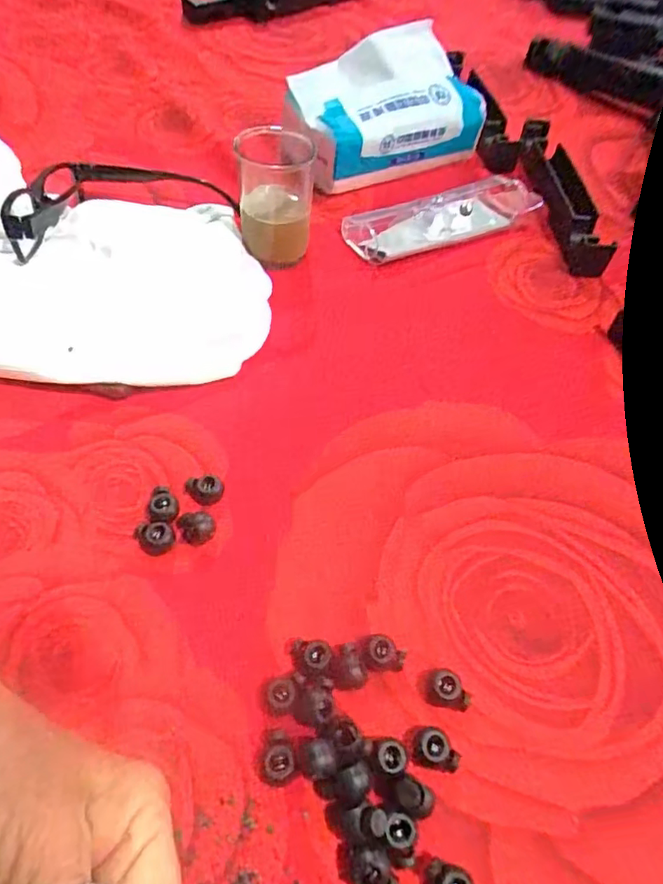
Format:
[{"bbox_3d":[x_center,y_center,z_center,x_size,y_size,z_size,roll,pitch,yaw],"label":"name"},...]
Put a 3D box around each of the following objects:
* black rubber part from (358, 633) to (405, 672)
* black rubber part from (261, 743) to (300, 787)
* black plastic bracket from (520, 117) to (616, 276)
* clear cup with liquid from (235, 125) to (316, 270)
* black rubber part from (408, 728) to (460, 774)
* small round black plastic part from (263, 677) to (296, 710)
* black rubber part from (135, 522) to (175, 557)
[{"bbox_3d":[0.023,0.096,0.251,0.021,0.010,0.014,4,55,-1],"label":"black rubber part"},{"bbox_3d":[-0.021,0.130,0.223,0.015,0.012,0.014,-8,56,-9],"label":"black rubber part"},{"bbox_3d":[0.192,-0.211,0.466,0.032,0.026,0.187,0,55,-3],"label":"black plastic bracket"},{"bbox_3d":[-0.039,-0.168,0.388,0.049,0.079,0.059,-3,55,-5],"label":"clear cup with liquid"},{"bbox_3d":[0.043,0.128,0.230,0.020,0.013,0.014,13,55,6],"label":"black rubber part"},{"bbox_3d":[-0.022,0.109,0.237,0.013,0.011,0.012,1,55,-2],"label":"small round black plastic part"},{"bbox_3d":[-0.088,0.048,0.276,0.016,0.010,0.015,1,55,-2],"label":"black rubber part"}]

